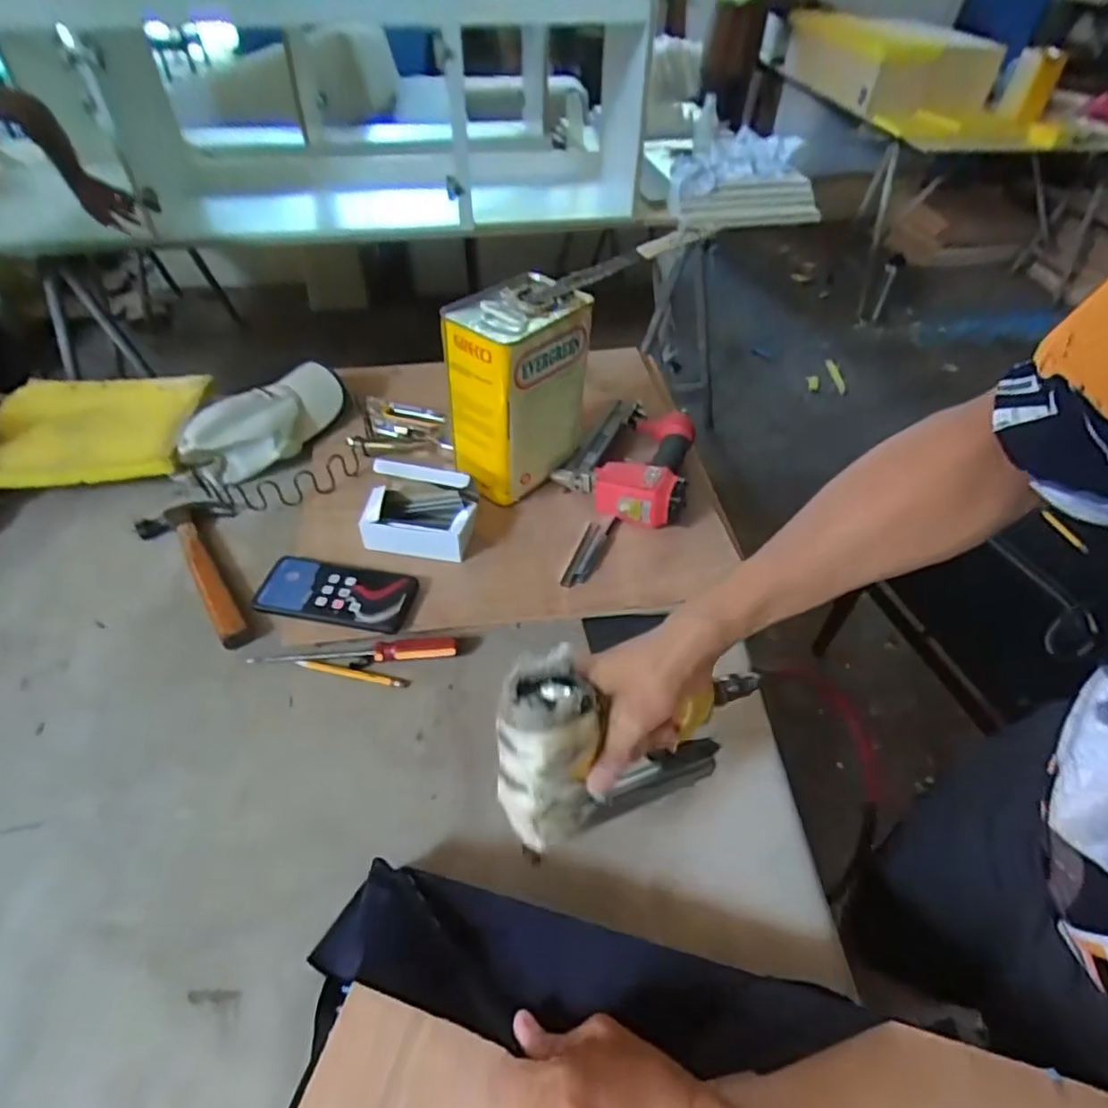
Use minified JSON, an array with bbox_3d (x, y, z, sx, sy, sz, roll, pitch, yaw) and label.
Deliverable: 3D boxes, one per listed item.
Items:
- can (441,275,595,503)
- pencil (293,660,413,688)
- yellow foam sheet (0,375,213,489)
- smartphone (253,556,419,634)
[{"bbox_3d":[-0.044,-0.195,0.806,0.161,0.233,0.114,-33,55,-29],"label":"can"},{"bbox_3d":[-0.208,0.122,0.669,0.120,0.007,0.011,11,46,9],"label":"pencil"},{"bbox_3d":[-0.641,-0.182,0.902,0.272,0.026,0.242,-2,44,-6],"label":"yellow foam sheet"},{"bbox_3d":[-0.237,0.042,0.709,0.162,0.012,0.078,10,50,3],"label":"smartphone"}]

